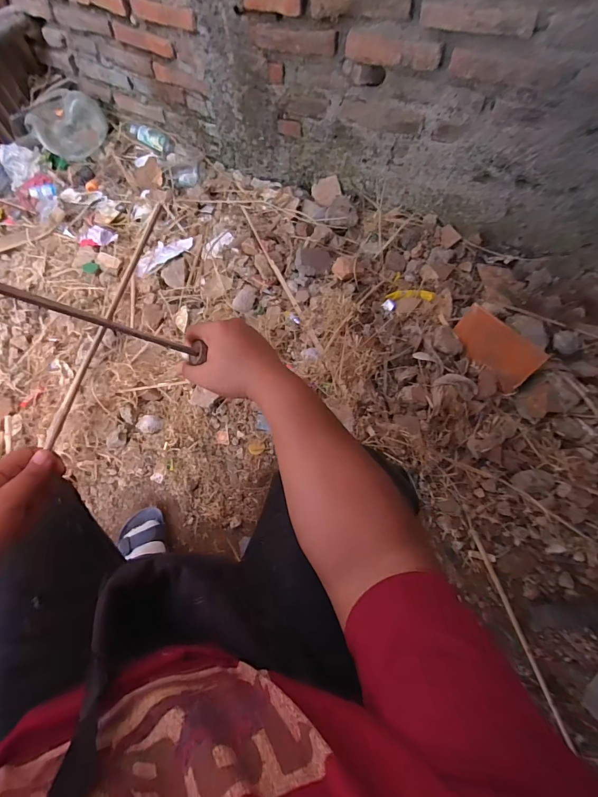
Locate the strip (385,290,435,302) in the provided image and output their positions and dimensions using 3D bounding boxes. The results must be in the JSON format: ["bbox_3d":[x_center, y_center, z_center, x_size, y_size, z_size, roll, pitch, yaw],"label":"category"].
[{"bbox_3d":[0.299,-0.278,1.015,0.121,0.007,0.040,5,59,13],"label":"strip"}]

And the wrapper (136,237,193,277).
[{"bbox_3d":[-0.401,-0.424,1.105,0.187,0.019,0.095,-40,70,-16],"label":"wrapper"}]

